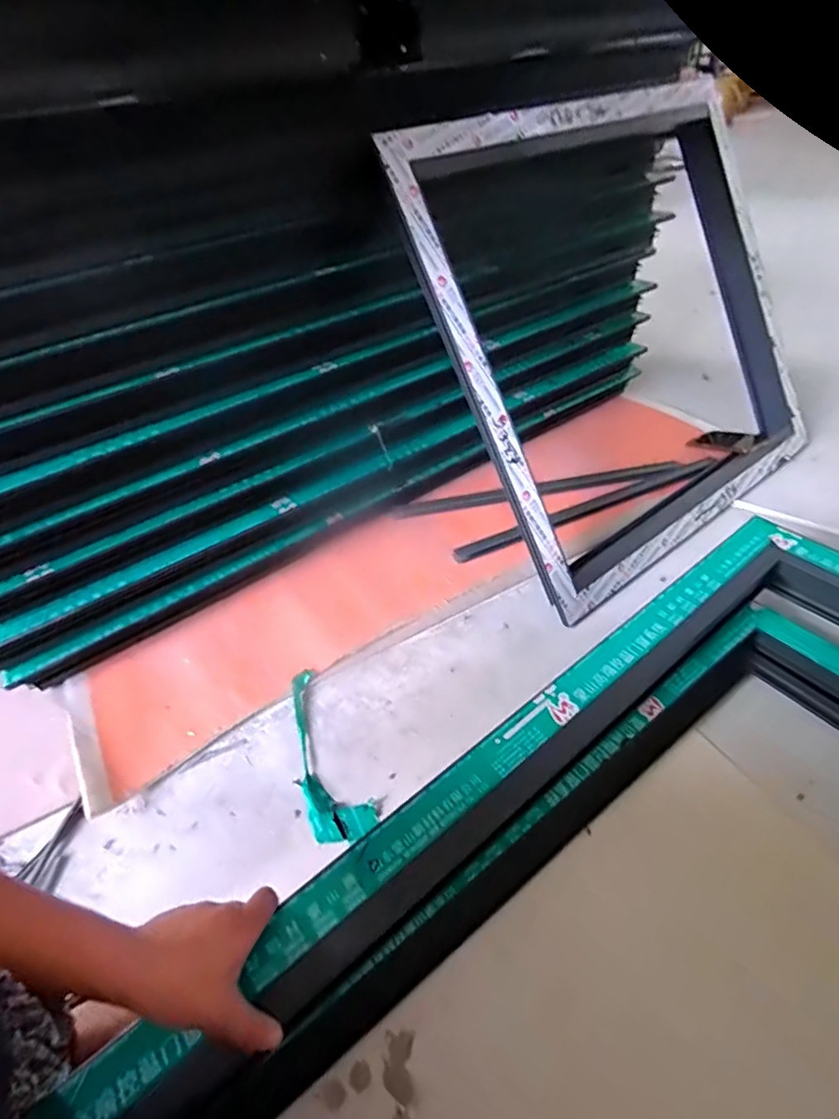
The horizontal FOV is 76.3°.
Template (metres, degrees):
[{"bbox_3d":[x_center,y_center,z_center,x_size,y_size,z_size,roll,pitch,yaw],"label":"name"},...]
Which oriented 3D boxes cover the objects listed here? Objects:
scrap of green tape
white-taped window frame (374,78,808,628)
[{"bbox_3d":[-0.135,0.253,0.695,0.076,0.015,0.245,-24,46,-19],"label":"scrap of green tape"},{"bbox_3d":[0.363,-0.373,0.896,0.757,0.709,0.064,-30,15,-24],"label":"white-taped window frame"}]

